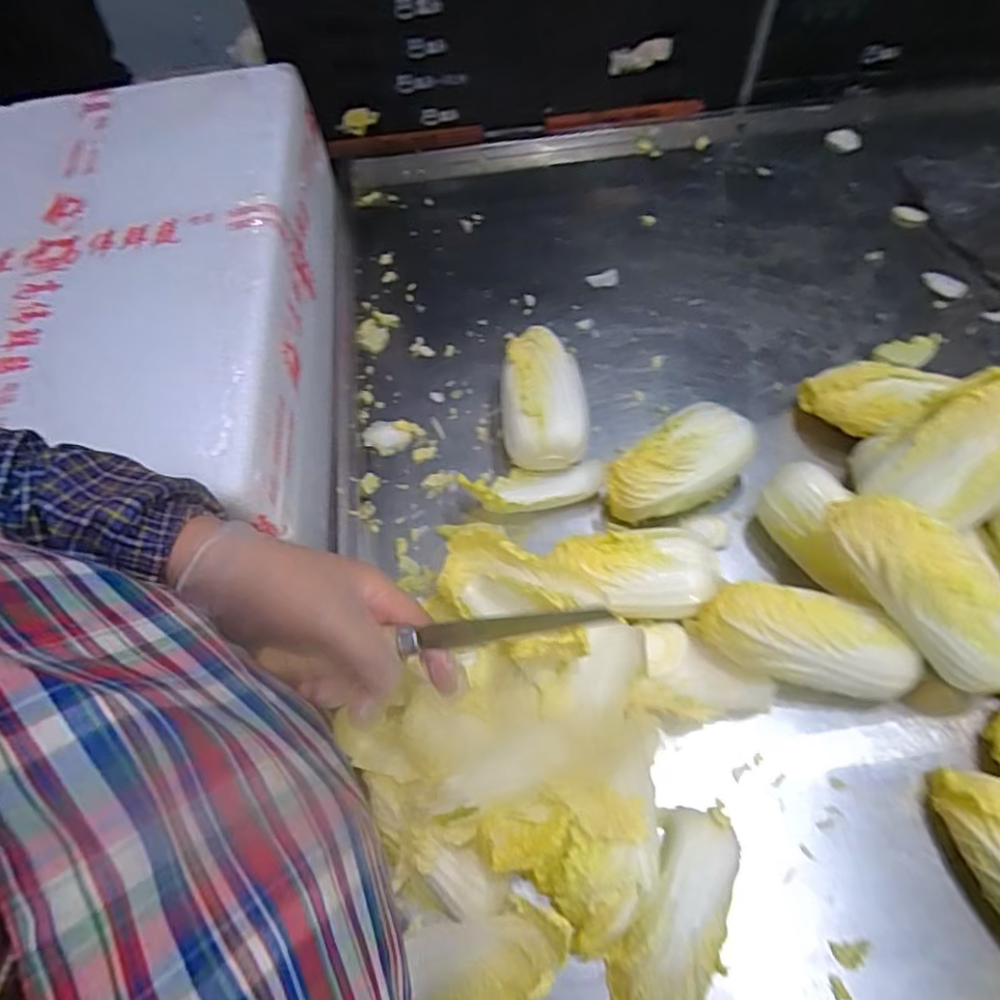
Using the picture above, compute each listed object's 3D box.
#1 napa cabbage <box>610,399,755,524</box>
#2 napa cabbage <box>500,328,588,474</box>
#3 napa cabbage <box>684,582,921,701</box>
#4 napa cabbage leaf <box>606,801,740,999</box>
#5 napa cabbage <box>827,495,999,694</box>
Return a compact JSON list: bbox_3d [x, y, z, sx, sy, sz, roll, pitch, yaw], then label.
[{"bbox_3d":[0.156,-0.026,0.555,0.130,0.066,0.075,-36,66,-17],"label":"napa cabbage"},{"bbox_3d":[0.038,-0.093,0.592,0.074,0.069,0.127,-4,61,-1],"label":"napa cabbage"},{"bbox_3d":[0.222,0.106,0.467,0.145,0.071,0.057,7,61,7],"label":"napa cabbage"},{"bbox_3d":[0.116,0.265,0.401,0.058,0.037,0.136,25,65,14],"label":"napa cabbage leaf"},{"bbox_3d":[0.294,0.064,0.424,0.058,0.053,0.157,-40,85,-19],"label":"napa cabbage"}]

